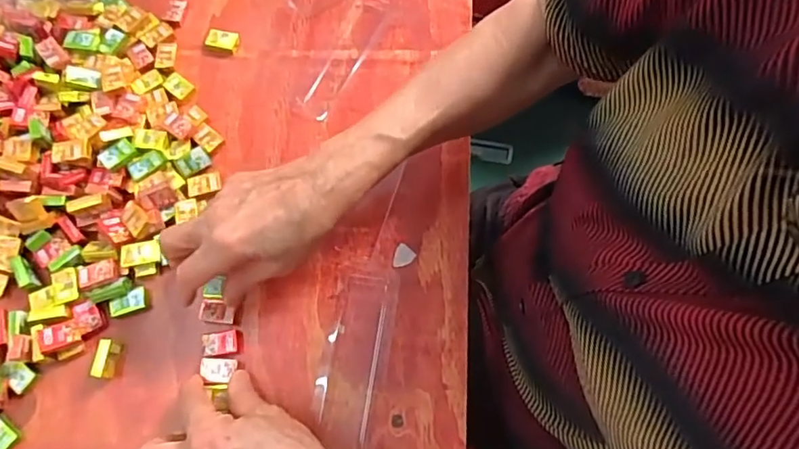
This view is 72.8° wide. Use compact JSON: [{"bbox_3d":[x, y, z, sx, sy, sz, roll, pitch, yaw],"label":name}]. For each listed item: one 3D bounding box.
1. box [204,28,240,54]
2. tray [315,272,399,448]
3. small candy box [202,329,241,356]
[{"bbox_3d":[-0.156,-0.163,0.478,0.028,0.009,0.019,6,70,4],"label":"box"},{"bbox_3d":[-0.031,0.092,0.375,0.041,0.017,0.124,11,70,6],"label":"tray"},{"bbox_3d":[-0.127,0.084,0.384,0.026,0.006,0.016,-11,70,-2],"label":"small candy box"}]

